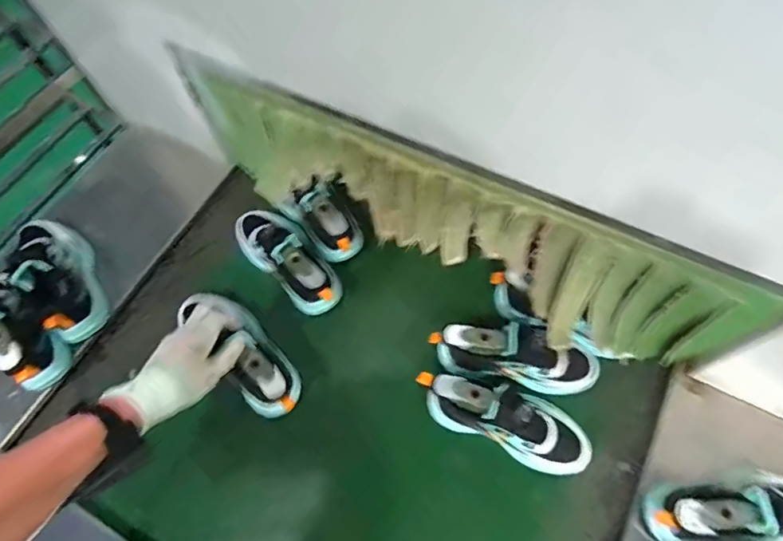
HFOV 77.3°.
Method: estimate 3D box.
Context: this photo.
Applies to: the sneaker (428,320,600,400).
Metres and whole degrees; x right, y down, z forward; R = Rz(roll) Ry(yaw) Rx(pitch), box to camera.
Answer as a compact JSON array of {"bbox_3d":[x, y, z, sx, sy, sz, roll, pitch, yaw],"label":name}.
[{"bbox_3d":[0.172,0.105,0.667,0.228,0.088,0.100,13,65,9],"label":"sneaker"}]

